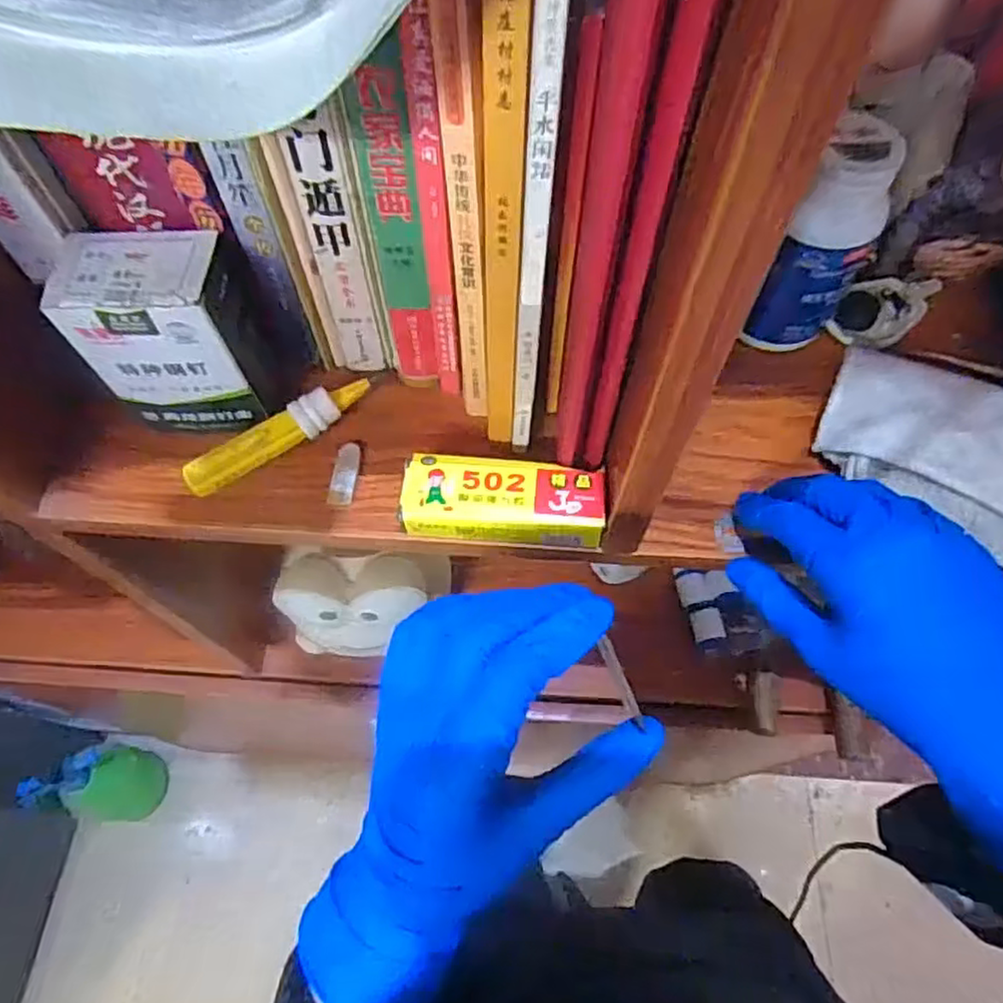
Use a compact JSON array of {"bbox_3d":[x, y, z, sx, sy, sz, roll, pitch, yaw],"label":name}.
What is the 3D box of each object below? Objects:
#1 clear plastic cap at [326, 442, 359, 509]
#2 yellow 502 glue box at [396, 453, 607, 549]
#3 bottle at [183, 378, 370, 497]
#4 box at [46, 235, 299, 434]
[{"bbox_3d":[-0.084,-0.016,0.363,0.014,0.006,0.038,6,63,3],"label":"clear plastic cap"},{"bbox_3d":[0.001,-0.002,0.340,0.100,0.018,0.042,4,63,2],"label":"yellow 502 glue box"},{"bbox_3d":[-0.120,-0.037,0.364,0.105,0.014,0.018,-31,67,-15],"label":"bottle"},{"bbox_3d":[-0.160,-0.083,0.342,0.074,0.098,0.052,-1,63,-1],"label":"box"}]

